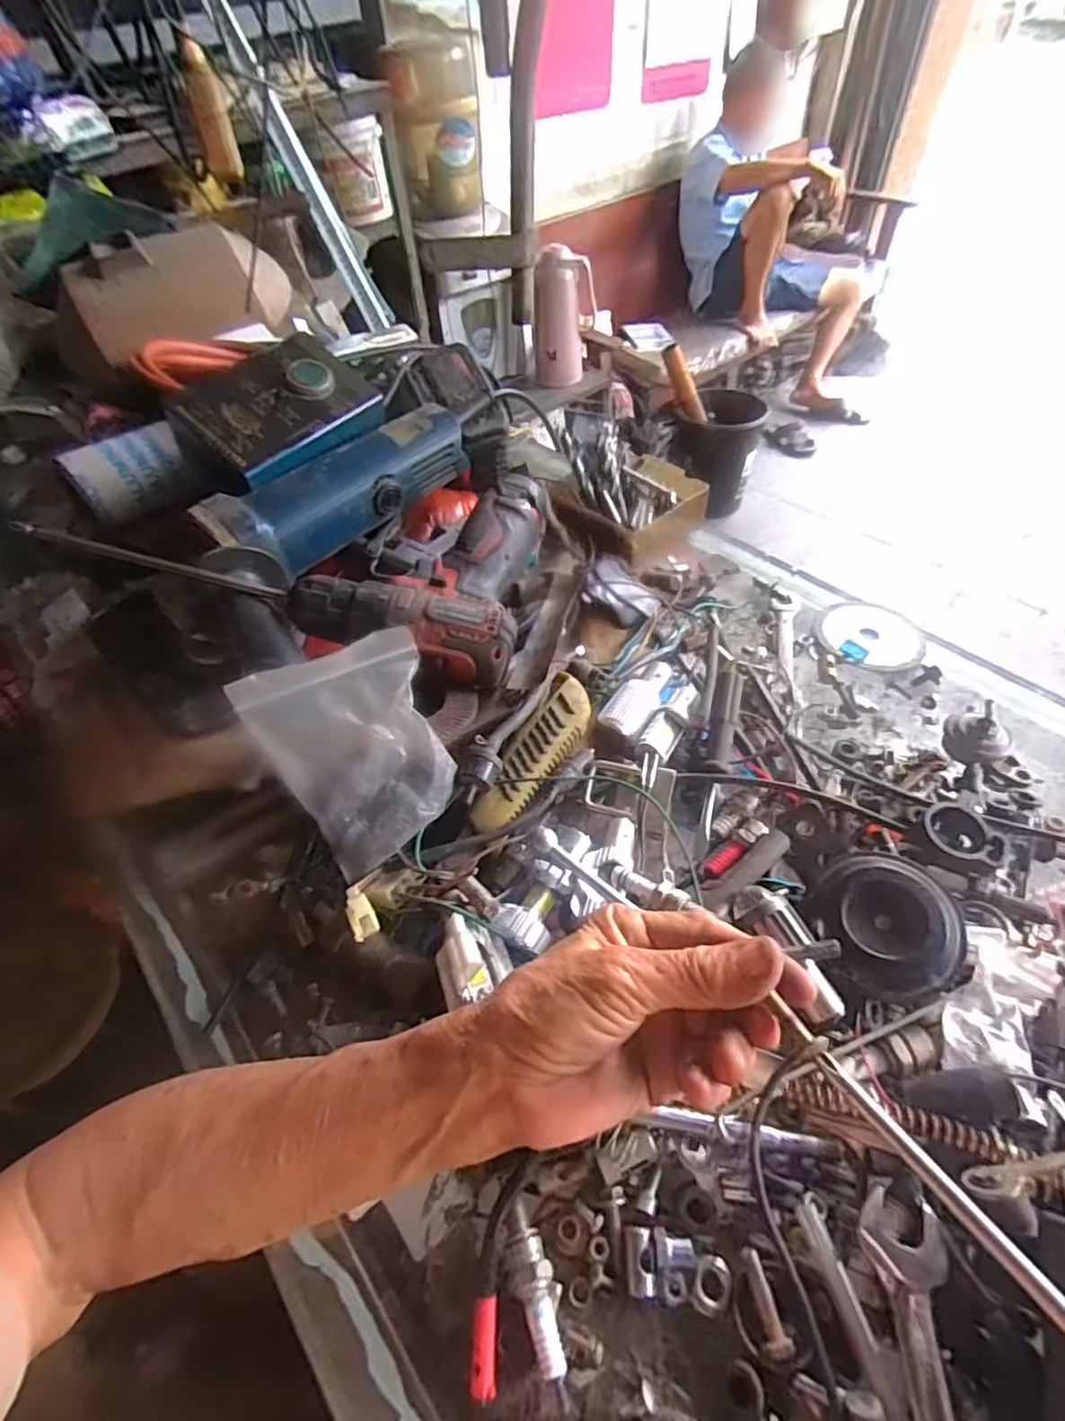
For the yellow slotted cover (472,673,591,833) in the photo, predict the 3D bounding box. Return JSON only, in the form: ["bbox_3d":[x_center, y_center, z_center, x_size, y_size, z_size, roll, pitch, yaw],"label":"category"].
[{"bbox_3d":[0.005,0.025,0.379,0.034,0.015,0.118,21,56,21],"label":"yellow slotted cover"}]

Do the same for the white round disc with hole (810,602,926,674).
[{"bbox_3d":[0.251,-0.057,0.455,0.074,0.007,0.072,-3,51,4],"label":"white round disc with hole"}]

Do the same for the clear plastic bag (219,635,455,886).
[{"bbox_3d":[-0.092,0.024,0.331,0.090,0.114,0.013,-22,8,-13],"label":"clear plastic bag"}]

